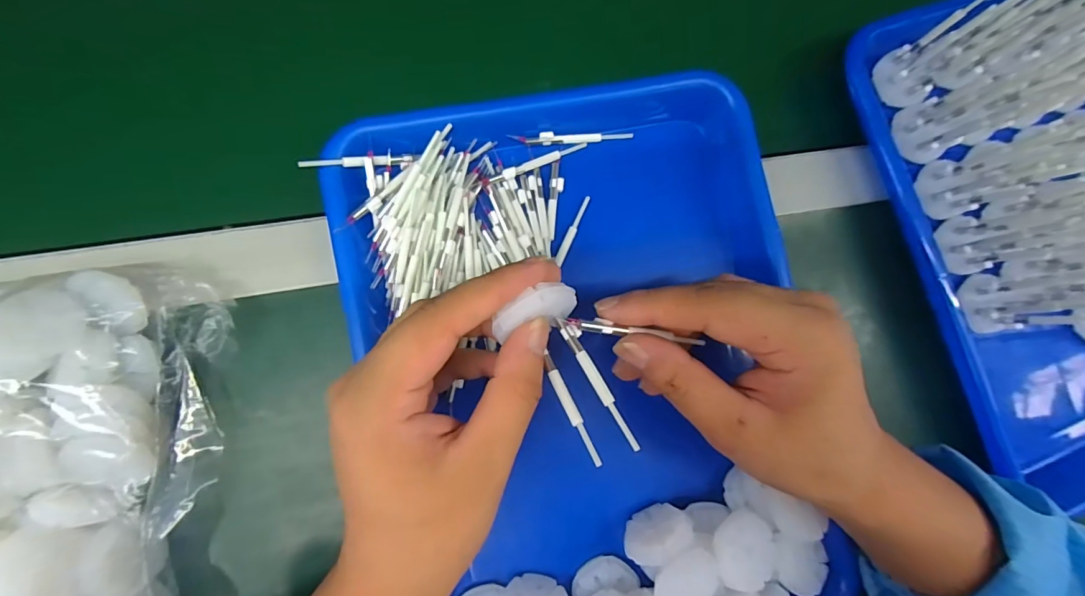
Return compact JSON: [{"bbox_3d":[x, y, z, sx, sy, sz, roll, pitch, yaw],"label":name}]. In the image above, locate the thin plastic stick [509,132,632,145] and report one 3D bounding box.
[{"bbox_3d":[0.019,-0.098,0.279,0.075,0.006,0.007,-3,86,-7],"label":"thin plastic stick"}]

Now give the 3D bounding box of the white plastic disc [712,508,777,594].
[{"bbox_3d":[0.109,0.136,0.244,0.036,0.004,0.039,2,82,-16],"label":"white plastic disc"}]

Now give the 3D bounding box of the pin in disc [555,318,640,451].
[{"bbox_3d":[0.023,0.034,0.191,0.007,0.004,0.062,-27,71,-8],"label":"pin in disc"}]

